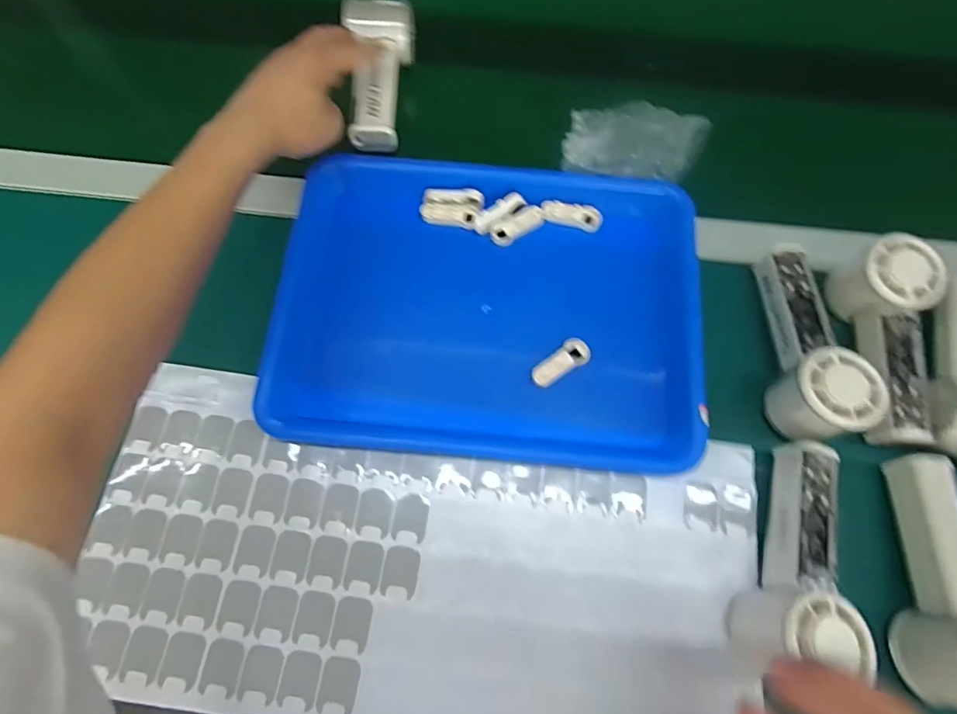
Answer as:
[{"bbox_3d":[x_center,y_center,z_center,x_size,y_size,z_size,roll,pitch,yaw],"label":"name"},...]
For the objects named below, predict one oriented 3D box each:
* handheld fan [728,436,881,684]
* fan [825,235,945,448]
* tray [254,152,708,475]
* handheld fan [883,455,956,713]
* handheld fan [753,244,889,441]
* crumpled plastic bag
[{"bbox_3d":[0.223,0.136,0.337,0.063,0.060,0.155,24,72,8],"label":"handheld fan"},{"bbox_3d":[0.321,-0.010,0.398,0.055,0.058,0.157,2,82,1],"label":"fan"},{"bbox_3d":[0.009,-0.046,0.422,0.333,0.045,0.256,4,70,0],"label":"tray"},{"bbox_3d":[0.308,0.146,0.338,0.054,0.057,0.155,-1,71,-1],"label":"handheld fan"},{"bbox_3d":[0.261,-0.014,0.390,0.063,0.054,0.155,4,71,1],"label":"handheld fan"},{"bbox_3d":[0.138,-0.194,0.451,0.116,0.043,0.079,10,71,2],"label":"crumpled plastic bag"}]

